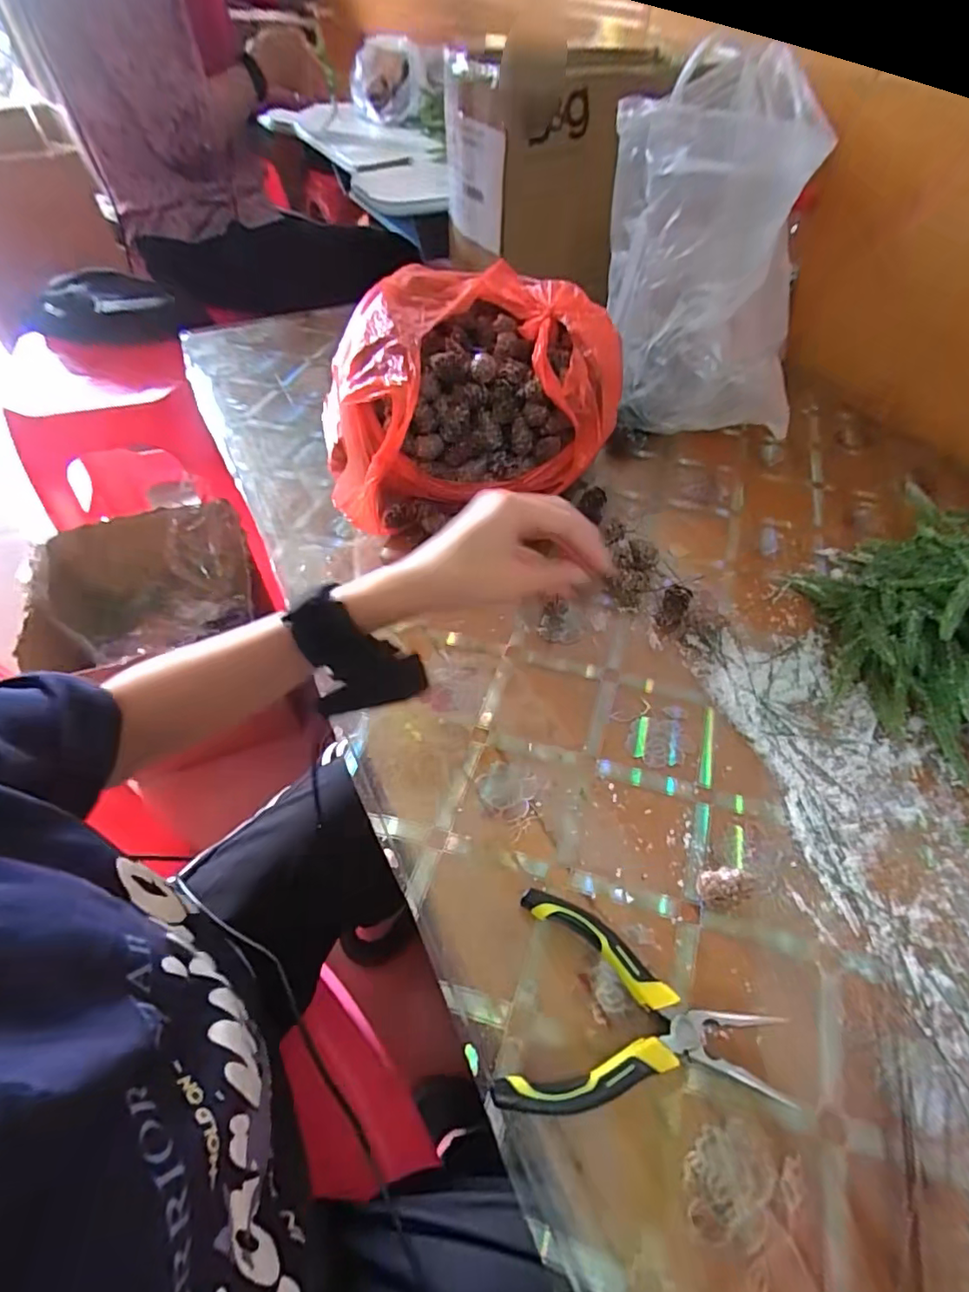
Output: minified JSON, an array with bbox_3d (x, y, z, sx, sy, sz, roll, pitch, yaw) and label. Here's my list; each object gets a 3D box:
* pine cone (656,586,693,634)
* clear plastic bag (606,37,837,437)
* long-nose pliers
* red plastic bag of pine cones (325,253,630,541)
[{"bbox_3d":[0.168,-0.035,0.479,0.022,0.023,0.037,21,55,14],"label":"pine cone"},{"bbox_3d":[0.238,-0.404,0.587,0.172,0.300,0.201,-7,53,-7],"label":"clear plastic bag"},{"bbox_3d":[0.085,0.205,0.295,0.143,0.022,0.099,11,53,7],"label":"long-nose pliers"},{"bbox_3d":[-0.017,-0.240,0.539,0.267,0.162,0.217,-6,53,-6],"label":"red plastic bag of pine cones"}]

